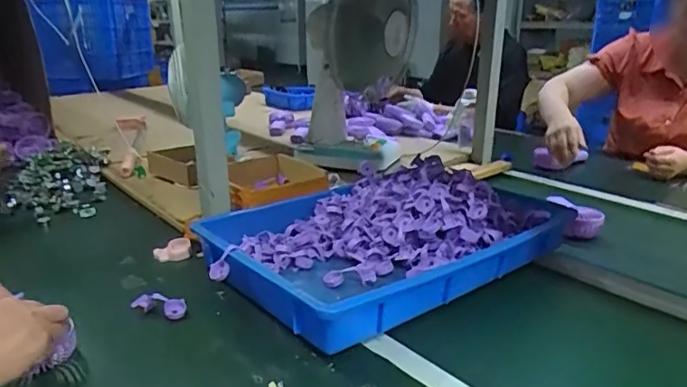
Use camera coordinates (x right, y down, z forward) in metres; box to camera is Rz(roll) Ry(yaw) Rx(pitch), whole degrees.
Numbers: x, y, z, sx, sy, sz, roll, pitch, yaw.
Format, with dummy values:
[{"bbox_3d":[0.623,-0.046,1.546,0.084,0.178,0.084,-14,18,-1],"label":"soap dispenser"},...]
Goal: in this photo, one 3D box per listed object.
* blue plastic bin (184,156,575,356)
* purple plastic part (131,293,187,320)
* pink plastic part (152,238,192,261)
[{"bbox_3d":[0.069,0.049,0.868,0.531,0.087,0.368,-20,26,-32],"label":"blue plastic bin"},{"bbox_3d":[-0.257,0.156,0.733,0.072,0.027,0.016,11,23,1],"label":"purple plastic part"},{"bbox_3d":[-0.292,0.099,0.899,0.061,0.032,0.026,-10,21,-26],"label":"pink plastic part"}]

